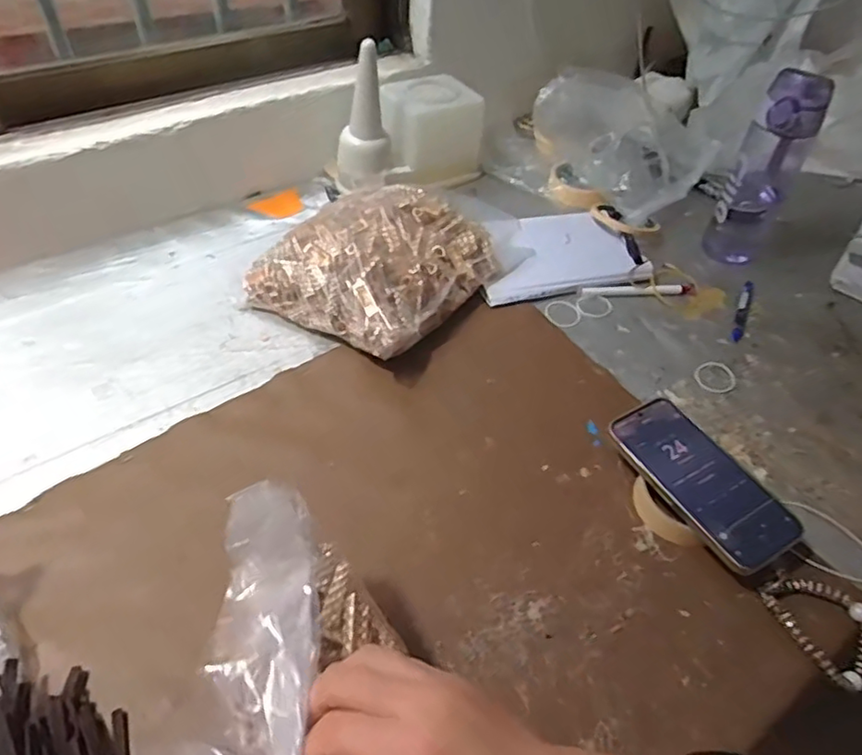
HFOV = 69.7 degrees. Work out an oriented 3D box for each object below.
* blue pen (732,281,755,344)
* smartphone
[{"bbox_3d":[0.360,-0.078,0.713,0.013,0.011,0.121,22,49,16],"label":"blue pen"},{"bbox_3d":[0.224,0.082,0.512,0.073,0.011,0.157,-20,51,-21],"label":"smartphone"}]

